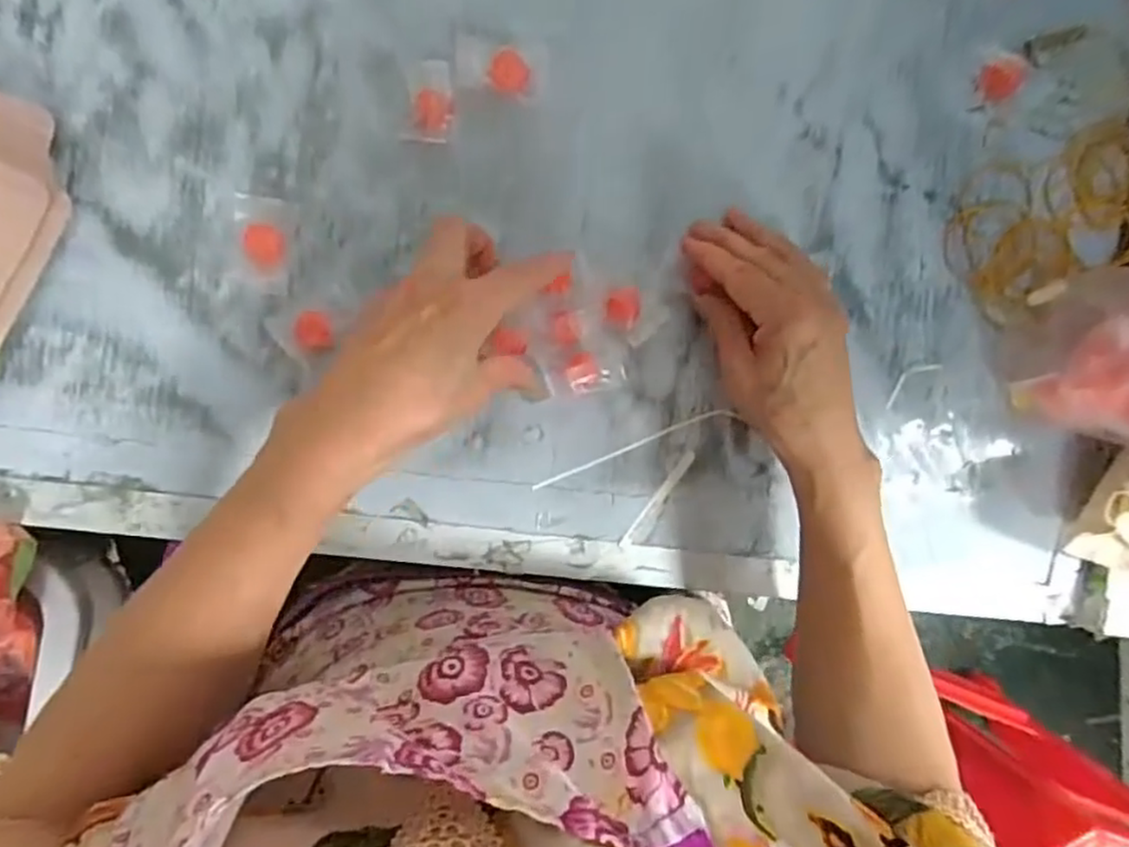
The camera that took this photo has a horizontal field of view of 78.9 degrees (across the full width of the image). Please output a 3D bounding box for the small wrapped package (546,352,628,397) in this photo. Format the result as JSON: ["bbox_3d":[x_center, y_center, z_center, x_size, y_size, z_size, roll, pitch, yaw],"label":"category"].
[{"bbox_3d":[0.015,-0.029,0.398,0.047,0.011,0.023,-6,97,-18],"label":"small wrapped package"}]

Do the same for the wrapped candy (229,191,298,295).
[{"bbox_3d":[-0.166,-0.098,0.378,0.031,0.013,0.049,7,91,-8],"label":"wrapped candy"}]

